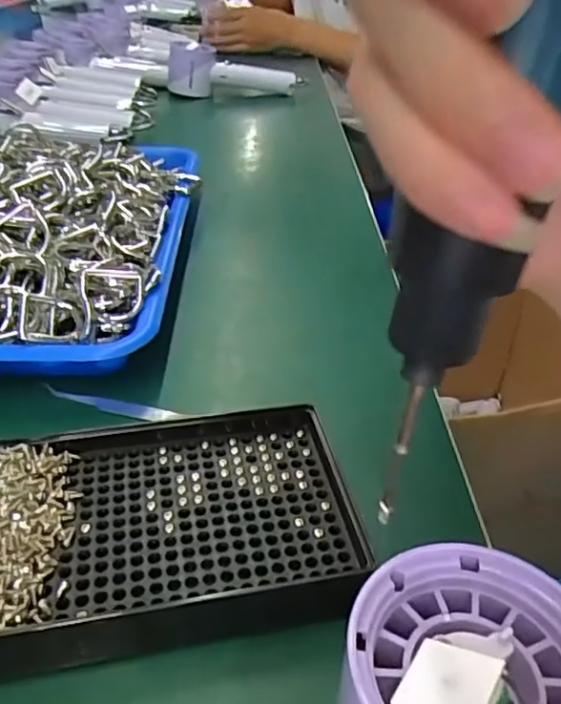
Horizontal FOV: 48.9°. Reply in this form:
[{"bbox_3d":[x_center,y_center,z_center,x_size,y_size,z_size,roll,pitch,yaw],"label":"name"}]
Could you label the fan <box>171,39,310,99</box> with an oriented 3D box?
[{"bbox_3d":[-0.063,-0.381,0.839,0.179,0.069,0.058,-3,35,-7],"label":"fan"}]

